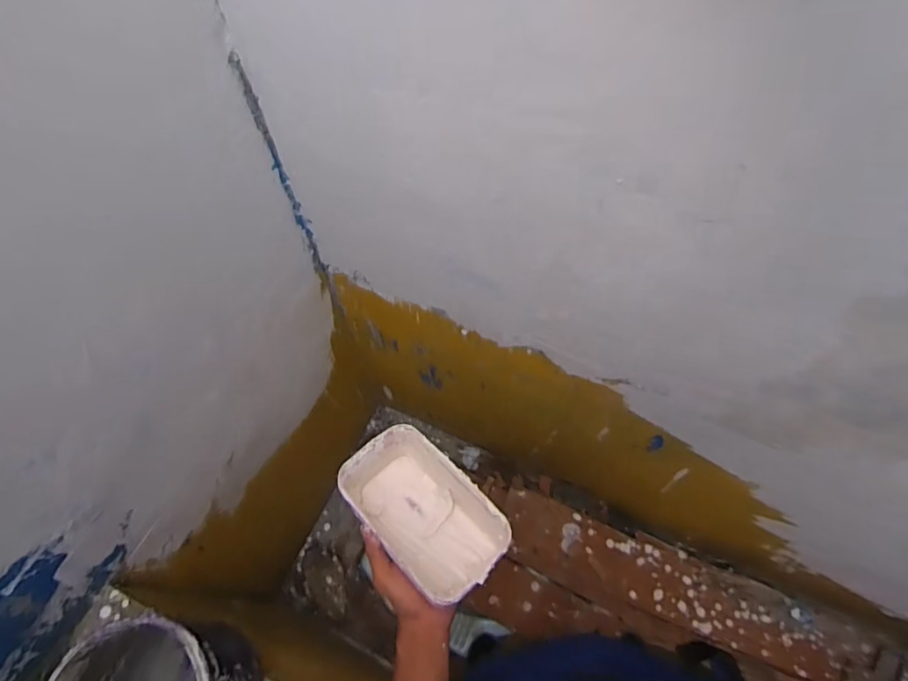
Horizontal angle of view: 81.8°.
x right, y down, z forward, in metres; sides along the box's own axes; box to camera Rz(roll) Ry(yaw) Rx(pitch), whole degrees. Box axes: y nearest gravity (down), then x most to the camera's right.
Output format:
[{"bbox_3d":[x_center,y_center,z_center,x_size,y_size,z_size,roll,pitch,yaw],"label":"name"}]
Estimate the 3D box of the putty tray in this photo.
[{"bbox_3d":[-0.032,0.191,0.591,0.186,0.081,0.108,40,69,21],"label":"putty tray"}]

